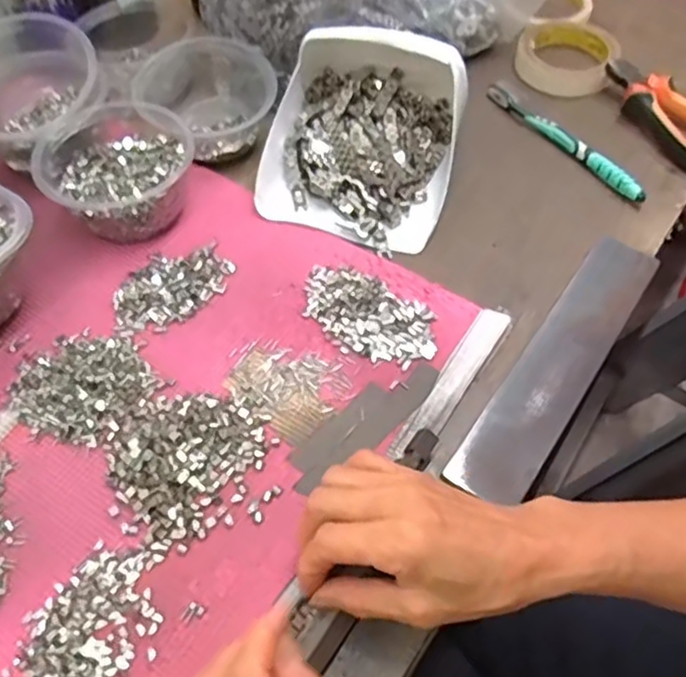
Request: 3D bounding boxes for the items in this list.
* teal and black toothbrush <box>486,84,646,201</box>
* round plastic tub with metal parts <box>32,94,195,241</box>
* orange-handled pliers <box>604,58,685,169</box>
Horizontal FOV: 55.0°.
[{"bbox_3d":[0.196,-0.179,0.589,0.010,0.017,0.183,-30,60,-19],"label":"teal and black toothbrush"},{"bbox_3d":[-0.178,-0.132,0.523,0.113,0.059,0.115,0,55,0],"label":"round plastic tub with metal parts"},{"bbox_3d":[0.291,-0.203,0.597,0.051,0.032,0.151,-26,59,-17],"label":"orange-handled pliers"}]

